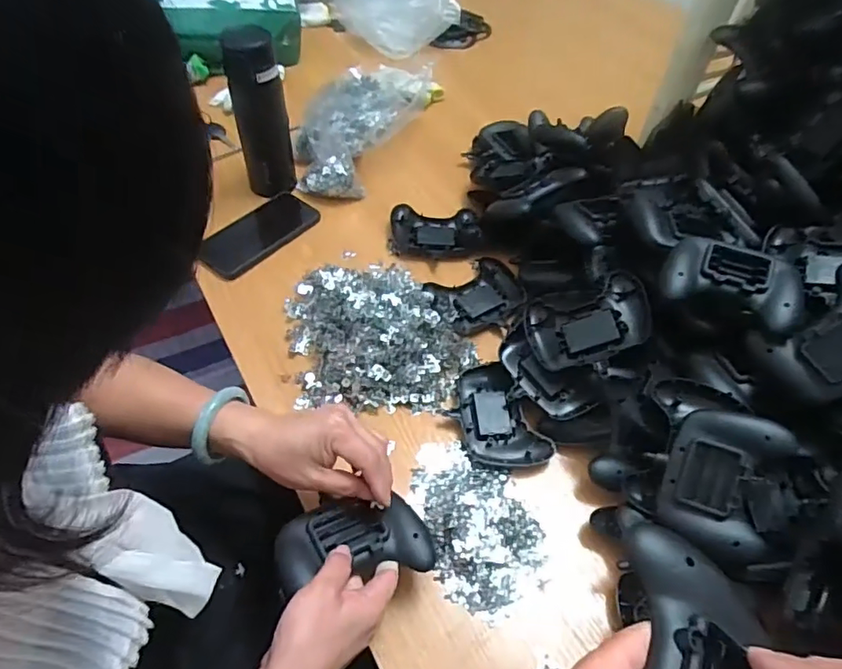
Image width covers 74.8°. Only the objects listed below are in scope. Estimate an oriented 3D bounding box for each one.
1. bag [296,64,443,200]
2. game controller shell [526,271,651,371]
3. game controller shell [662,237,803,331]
[{"bbox_3d":[-0.082,-0.360,0.901,0.152,0.083,0.358,23,56,14],"label":"bag"},{"bbox_3d":[0.182,-0.007,0.598,0.123,0.036,0.092,-23,57,18],"label":"game controller shell"},{"bbox_3d":[0.303,-0.055,0.536,0.120,0.031,0.078,23,56,14],"label":"game controller shell"}]

